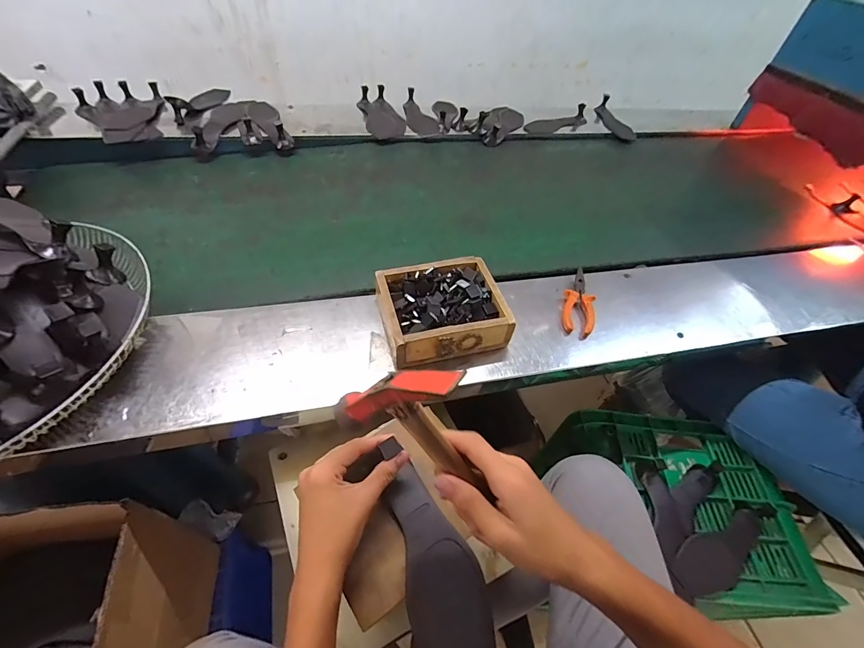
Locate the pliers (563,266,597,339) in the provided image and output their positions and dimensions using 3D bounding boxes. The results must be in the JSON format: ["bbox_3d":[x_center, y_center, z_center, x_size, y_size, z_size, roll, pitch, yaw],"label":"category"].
[{"bbox_3d":[0.257,-0.042,0.654,0.050,0.023,0.143,18,51,9],"label":"pliers"}]

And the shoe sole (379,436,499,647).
[{"bbox_3d":[-0.001,0.227,0.380,0.074,0.017,0.217,-16,62,-19],"label":"shoe sole"}]

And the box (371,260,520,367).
[{"bbox_3d":[0.014,-0.025,0.583,0.183,0.056,0.157,-10,52,-14],"label":"box"}]

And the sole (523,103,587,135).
[{"bbox_3d":[0.391,-0.623,1.161,0.239,0.050,0.071,-22,56,-23],"label":"sole"}]

